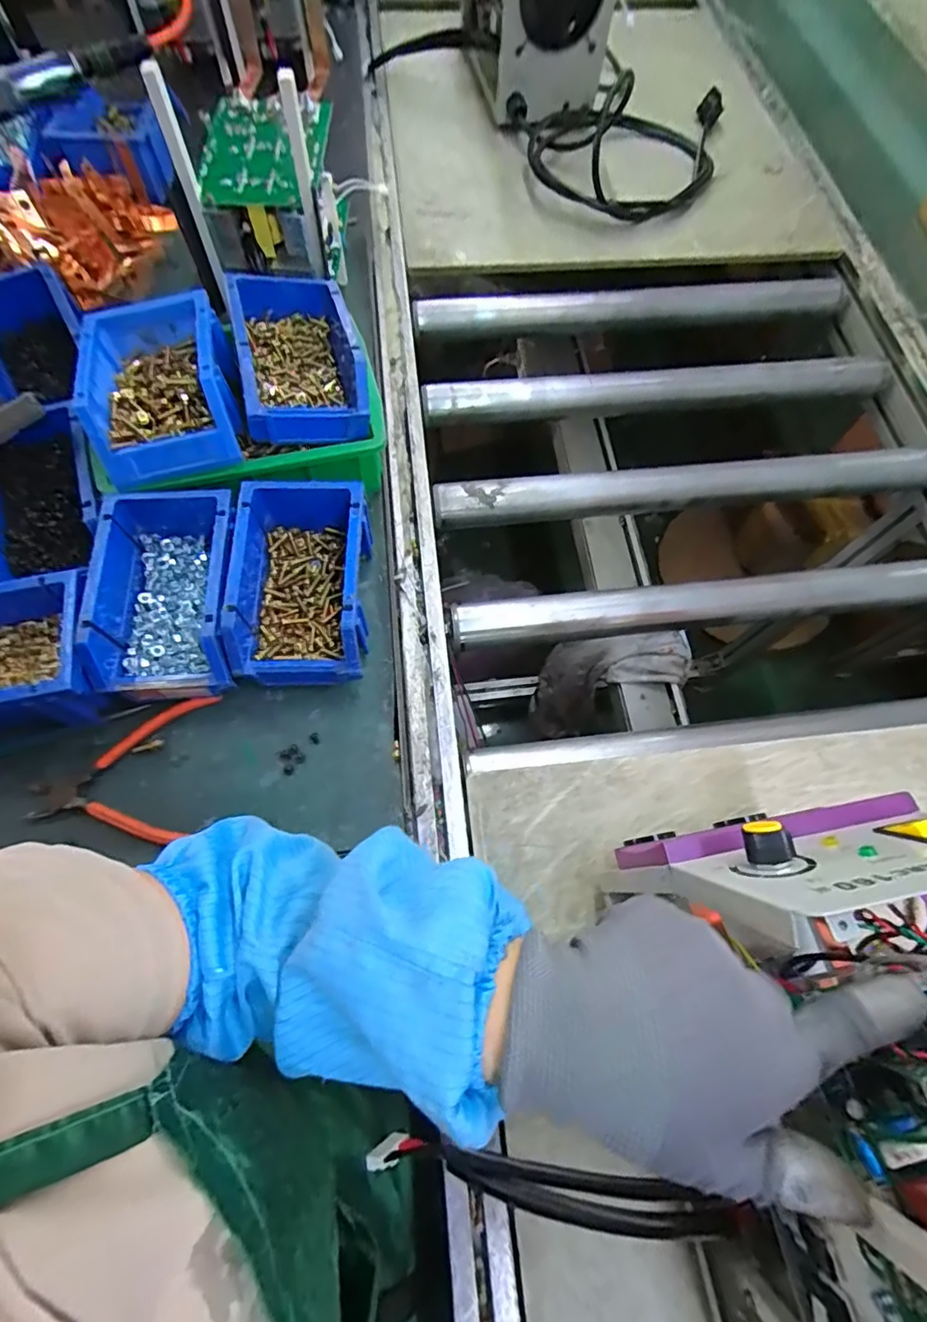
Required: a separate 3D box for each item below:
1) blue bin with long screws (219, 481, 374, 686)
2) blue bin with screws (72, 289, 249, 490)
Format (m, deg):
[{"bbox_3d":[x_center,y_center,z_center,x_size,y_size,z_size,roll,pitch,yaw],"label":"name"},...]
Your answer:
[{"bbox_3d":[-0.133,-0.061,0.450,0.104,0.074,0.154,-3,68,-3],"label":"blue bin with long screws"},{"bbox_3d":[-0.252,-0.228,0.449,0.119,0.055,0.162,-18,70,-9],"label":"blue bin with screws"}]

